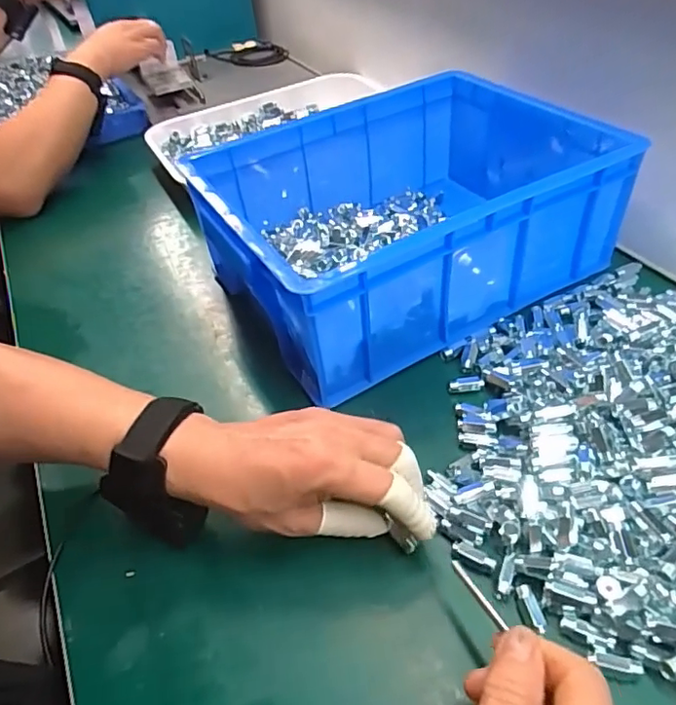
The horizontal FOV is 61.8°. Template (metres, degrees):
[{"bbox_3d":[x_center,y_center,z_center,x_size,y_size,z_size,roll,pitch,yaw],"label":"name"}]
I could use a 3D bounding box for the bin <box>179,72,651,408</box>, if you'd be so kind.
[{"bbox_3d":[0.053,-0.142,0.542,0.347,0.118,0.278,-26,47,-18],"label":"bin"}]

